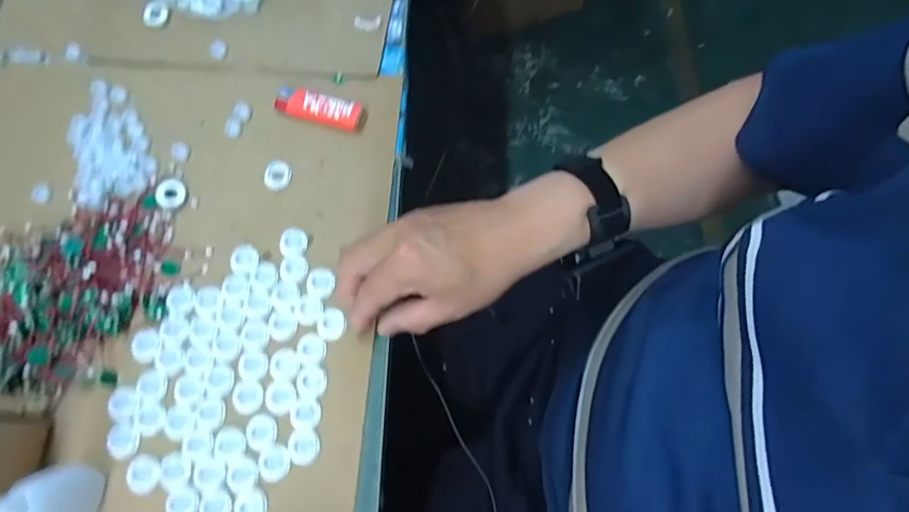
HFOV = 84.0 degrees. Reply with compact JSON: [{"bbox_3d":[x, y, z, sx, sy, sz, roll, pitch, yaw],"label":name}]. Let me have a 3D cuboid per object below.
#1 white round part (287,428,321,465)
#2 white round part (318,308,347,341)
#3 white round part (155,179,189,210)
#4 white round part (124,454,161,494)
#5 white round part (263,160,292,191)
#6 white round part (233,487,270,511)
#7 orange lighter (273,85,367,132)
[{"bbox_3d":[-0.112,0.142,0.375,0.024,0.004,0.025,0,72,0],"label":"white round part"},{"bbox_3d":[-0.099,0.054,0.404,0.023,0.004,0.025,0,72,0],"label":"white round part"},{"bbox_3d":[-0.246,-0.054,0.440,0.024,0.004,0.026,24,76,-14],"label":"white round part"},{"bbox_3d":[-0.230,0.161,0.373,0.025,0.004,0.027,0,72,0],"label":"white round part"},{"bbox_3d":[-0.158,-0.072,0.449,0.025,0.004,0.028,-21,73,-7],"label":"white round part"},{"bbox_3d":[-0.147,0.181,0.364,0.024,0.004,0.025,0,72,0],"label":"white round part"},{"bbox_3d":[-0.123,-0.136,0.462,0.084,0.007,0.028,13,72,4],"label":"orange lighter"}]

